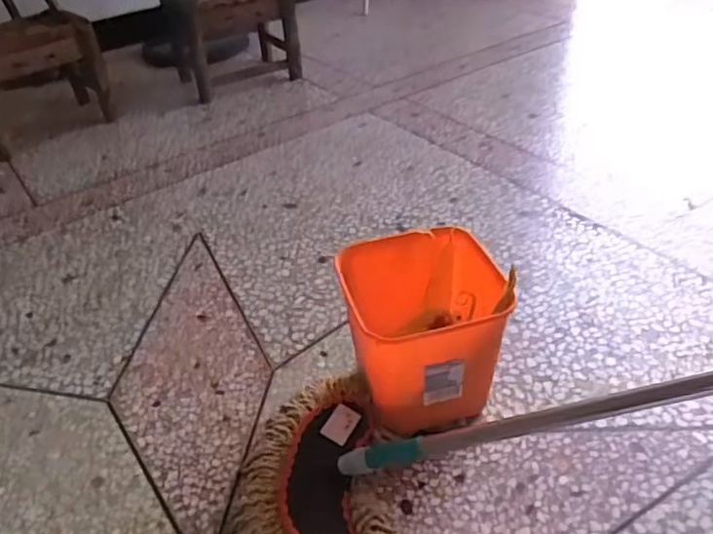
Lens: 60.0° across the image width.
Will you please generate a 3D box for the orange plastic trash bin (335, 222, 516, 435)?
[{"bbox_3d":[0.110,0.108,0.977,0.228,0.249,0.222,-12,38,-10],"label":"orange plastic trash bin"}]

